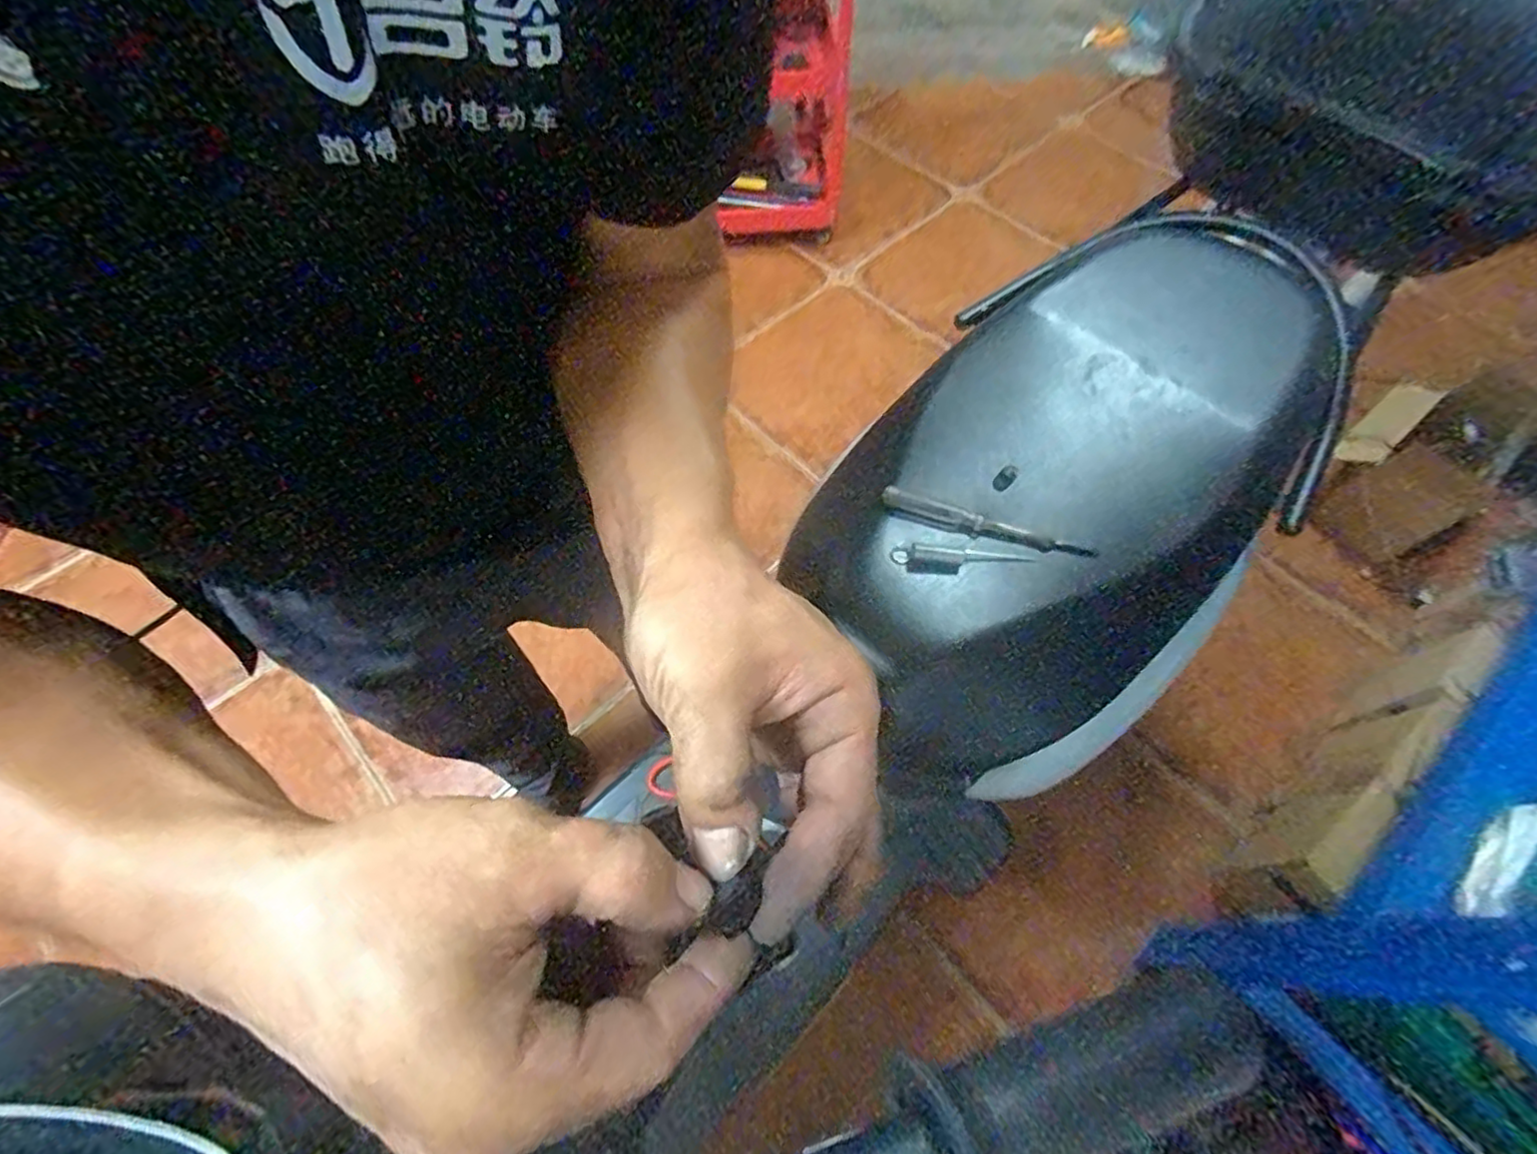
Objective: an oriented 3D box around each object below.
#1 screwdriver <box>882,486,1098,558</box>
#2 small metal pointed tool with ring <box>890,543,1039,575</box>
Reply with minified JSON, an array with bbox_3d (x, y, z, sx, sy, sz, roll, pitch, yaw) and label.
[{"bbox_3d":[0.174,-0.041,0.550,0.167,0.011,0.025,18,64,10],"label":"screwdriver"},{"bbox_3d":[0.151,-0.013,0.542,0.104,0.007,0.025,2,79,8],"label":"small metal pointed tool with ring"}]

